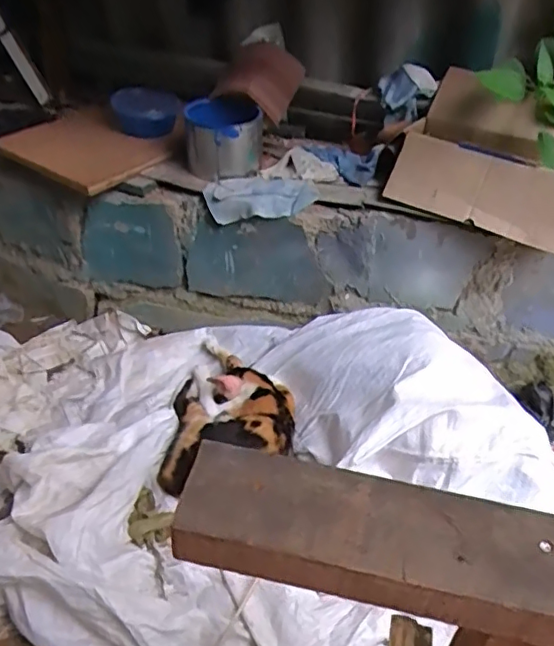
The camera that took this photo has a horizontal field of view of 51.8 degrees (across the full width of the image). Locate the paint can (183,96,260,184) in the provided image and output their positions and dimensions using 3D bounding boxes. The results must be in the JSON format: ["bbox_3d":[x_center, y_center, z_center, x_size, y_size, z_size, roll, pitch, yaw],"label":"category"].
[{"bbox_3d":[-0.109,-0.377,1.164,0.153,0.130,0.148,0,39,0],"label":"paint can"}]

